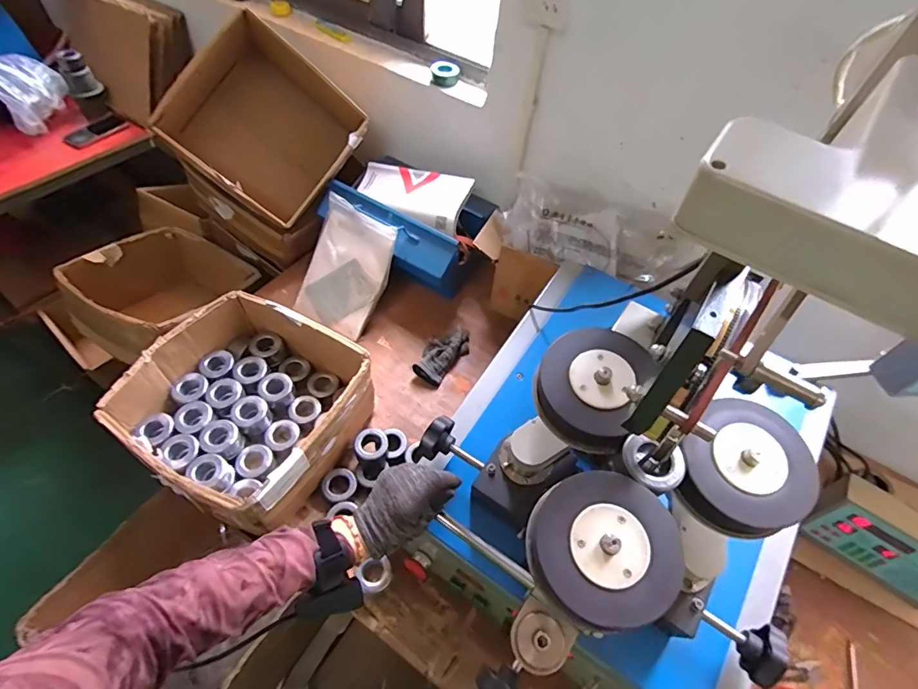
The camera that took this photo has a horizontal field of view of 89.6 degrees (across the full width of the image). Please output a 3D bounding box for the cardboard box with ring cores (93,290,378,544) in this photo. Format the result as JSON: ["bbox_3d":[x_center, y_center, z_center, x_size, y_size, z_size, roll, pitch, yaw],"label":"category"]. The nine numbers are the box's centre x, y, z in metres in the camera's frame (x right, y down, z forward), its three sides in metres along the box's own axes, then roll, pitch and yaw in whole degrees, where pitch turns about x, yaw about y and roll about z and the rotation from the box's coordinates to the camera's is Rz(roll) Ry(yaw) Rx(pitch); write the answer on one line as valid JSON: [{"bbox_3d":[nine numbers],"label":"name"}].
[{"bbox_3d":[-0.371,0.109,0.828,0.339,0.150,0.346,24,55,12],"label":"cardboard box with ring cores"}]

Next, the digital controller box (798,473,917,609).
[{"bbox_3d":[0.736,0.341,0.796,0.230,0.162,0.069,30,56,16],"label":"digital controller box"}]

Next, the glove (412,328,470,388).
[{"bbox_3d":[-0.032,0.022,1.033,0.073,0.042,0.148,32,56,17],"label":"glove"}]

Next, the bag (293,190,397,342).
[{"bbox_3d":[-0.261,-0.169,1.045,0.197,0.269,0.031,29,13,14],"label":"bag"}]

